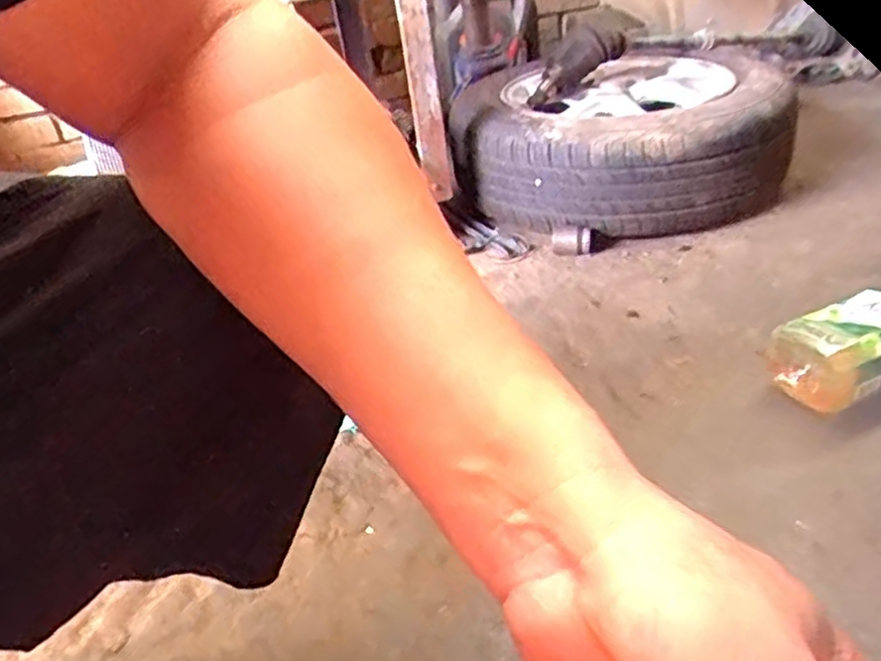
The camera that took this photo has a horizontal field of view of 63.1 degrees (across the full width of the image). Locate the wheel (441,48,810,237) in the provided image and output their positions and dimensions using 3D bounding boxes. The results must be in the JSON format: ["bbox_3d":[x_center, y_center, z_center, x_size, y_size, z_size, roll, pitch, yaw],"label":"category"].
[{"bbox_3d":[0.315,-0.334,1.211,0.458,0.205,0.487,5,33,20],"label":"wheel"}]

